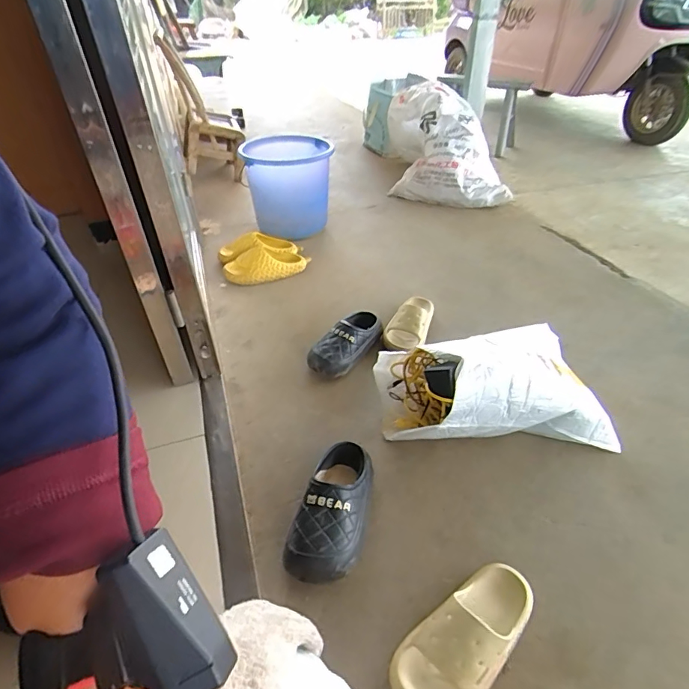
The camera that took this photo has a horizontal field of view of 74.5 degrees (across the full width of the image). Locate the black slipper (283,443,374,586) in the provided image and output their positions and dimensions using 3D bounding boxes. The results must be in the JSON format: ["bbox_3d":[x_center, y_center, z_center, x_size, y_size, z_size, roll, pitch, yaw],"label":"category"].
[{"bbox_3d":[-0.014,0.265,0.757,0.108,0.090,0.255,9,40,12],"label":"black slipper"}]

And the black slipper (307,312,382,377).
[{"bbox_3d":[0.005,-0.014,1.107,0.109,0.077,0.239,21,45,25],"label":"black slipper"}]

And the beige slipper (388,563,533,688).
[{"bbox_3d":[0.171,0.390,0.610,0.244,0.071,0.103,-27,46,-29],"label":"beige slipper"}]

